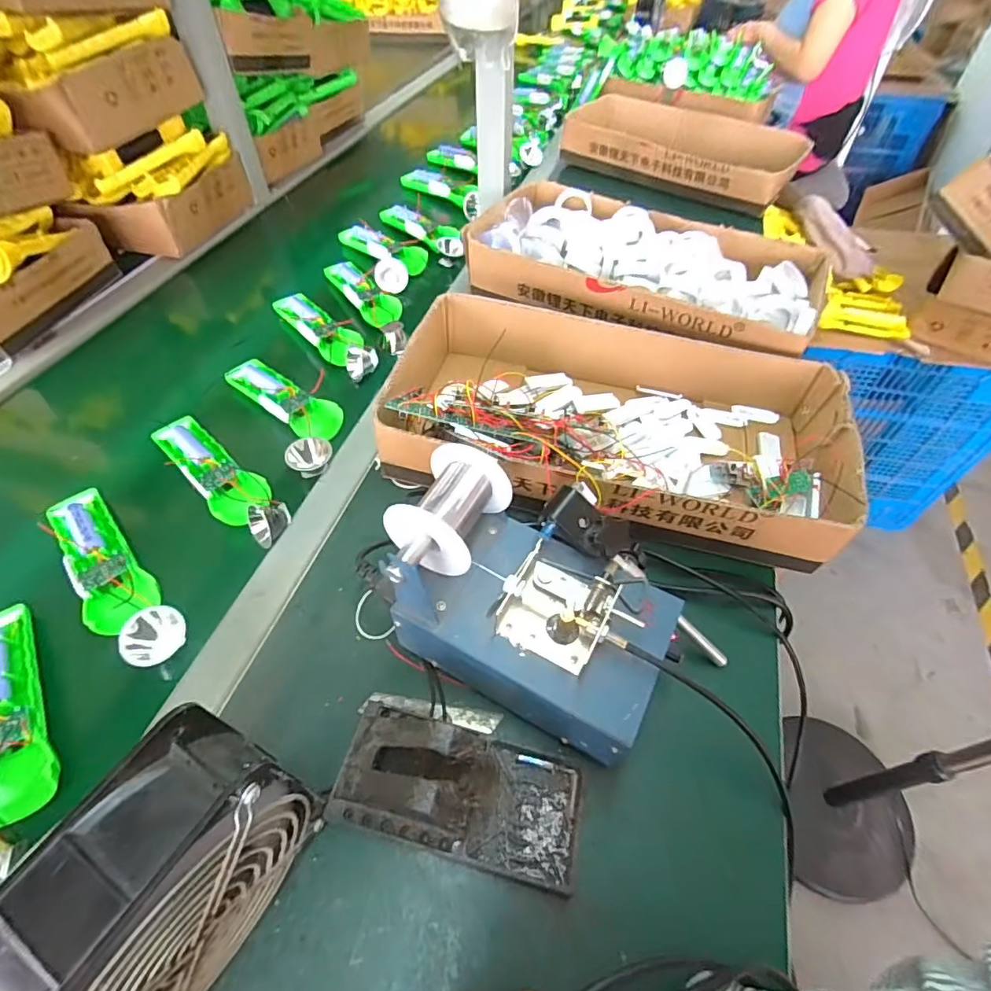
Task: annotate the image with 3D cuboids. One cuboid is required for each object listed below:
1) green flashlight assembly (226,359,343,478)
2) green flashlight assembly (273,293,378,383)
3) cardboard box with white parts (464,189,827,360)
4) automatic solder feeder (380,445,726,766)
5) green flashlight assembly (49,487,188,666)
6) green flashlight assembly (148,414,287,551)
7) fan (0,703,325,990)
[{"bbox_3d":[-0.221,-0.103,0.555,0.077,0.042,0.194,-31,59,-23],"label":"green flashlight assembly"},{"bbox_3d":[-0.212,-0.204,0.643,0.057,0.031,0.185,-36,61,-26],"label":"green flashlight assembly"},{"bbox_3d":[0.189,-0.292,0.678,0.414,0.079,0.222,25,55,16],"label":"cardboard box with white parts"},{"bbox_3d":[0.031,0.071,0.373,0.201,0.127,0.141,24,55,16],"label":"automatic solder feeder"},{"bbox_3d":[-0.323,0.060,0.422,0.202,0.028,0.050,38,60,25],"label":"green flashlight assembly"},{"bbox_3d":[-0.269,-0.022,0.492,0.197,0.030,0.049,36,59,23],"label":"green flashlight assembly"},{"bbox_3d":[-0.161,0.195,0.243,0.058,0.136,0.147,27,56,18],"label":"fan"}]

